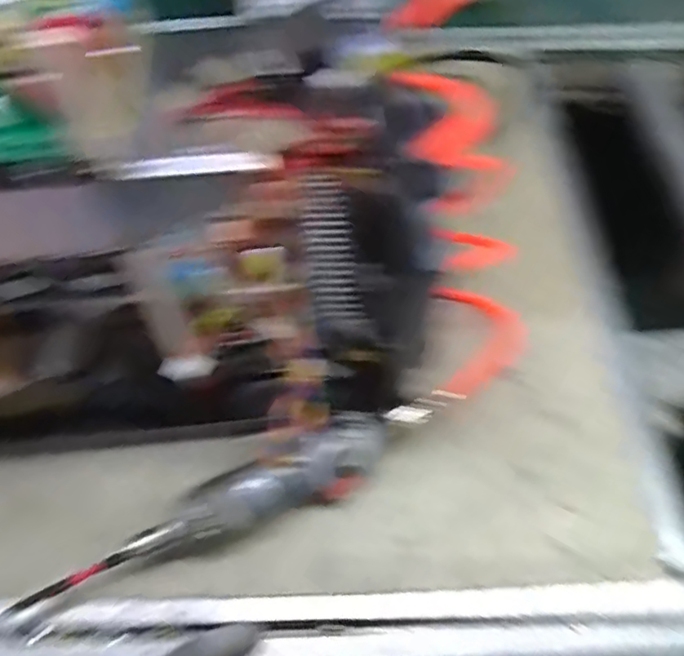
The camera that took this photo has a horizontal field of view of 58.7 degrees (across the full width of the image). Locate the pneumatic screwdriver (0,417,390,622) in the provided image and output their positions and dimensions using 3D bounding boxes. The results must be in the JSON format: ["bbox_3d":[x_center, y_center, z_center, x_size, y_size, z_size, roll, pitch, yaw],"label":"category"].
[{"bbox_3d":[-0.085,0.127,0.412,0.257,0.040,0.042,-22,61,-13],"label":"pneumatic screwdriver"}]

